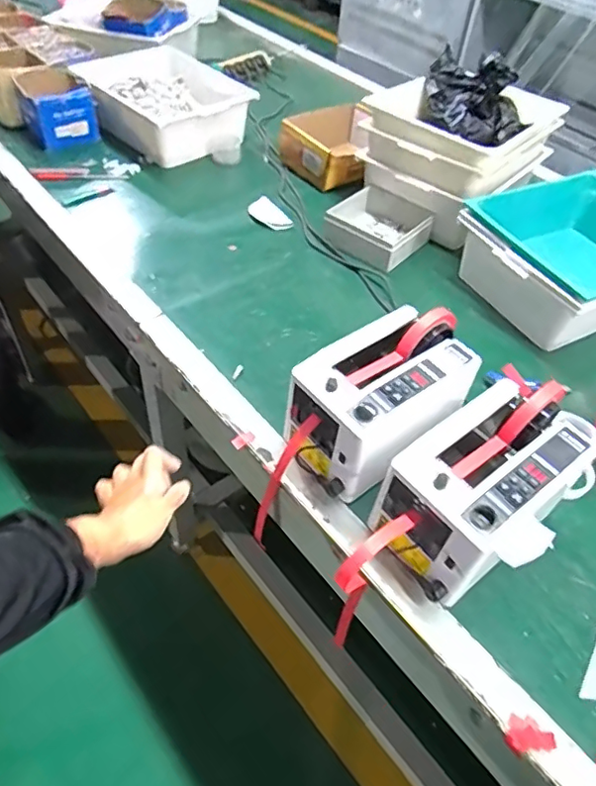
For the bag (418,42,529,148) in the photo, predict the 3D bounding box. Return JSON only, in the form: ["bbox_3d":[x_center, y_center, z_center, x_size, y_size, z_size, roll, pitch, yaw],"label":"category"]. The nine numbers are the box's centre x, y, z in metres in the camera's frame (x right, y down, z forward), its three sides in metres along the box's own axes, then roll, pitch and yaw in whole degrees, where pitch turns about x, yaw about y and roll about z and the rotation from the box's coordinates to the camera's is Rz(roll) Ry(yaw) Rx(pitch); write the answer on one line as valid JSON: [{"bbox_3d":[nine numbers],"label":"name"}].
[{"bbox_3d":[0.349,-0.582,1.122,0.167,0.123,0.205,3,48,-3],"label":"bag"}]

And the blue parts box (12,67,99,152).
[{"bbox_3d":[-0.559,-0.656,1.291,0.138,0.117,0.179,-22,54,-23],"label":"blue parts box"}]

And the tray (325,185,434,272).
[{"bbox_3d":[0.151,-0.330,1.100,0.168,0.065,0.176,33,54,23],"label":"tray"}]

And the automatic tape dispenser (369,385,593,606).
[{"bbox_3d":[0.208,0.118,0.663,0.251,0.172,0.136,-29,57,-27],"label":"automatic tape dispenser"}]

